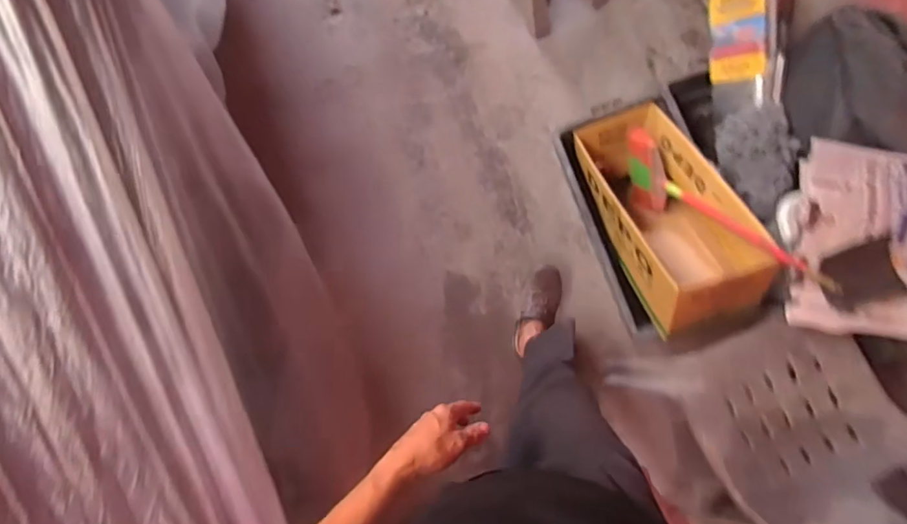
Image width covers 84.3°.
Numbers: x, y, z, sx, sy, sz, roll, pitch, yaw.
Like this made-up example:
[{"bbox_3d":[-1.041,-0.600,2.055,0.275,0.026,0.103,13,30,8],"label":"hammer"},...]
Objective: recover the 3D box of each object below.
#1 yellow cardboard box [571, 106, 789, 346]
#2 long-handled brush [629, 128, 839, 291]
[{"bbox_3d":[0.499,-0.121,1.236,0.261,0.258,0.602,-14,57,-2],"label":"yellow cardboard box"},{"bbox_3d":[0.589,-0.129,1.149,0.094,0.161,0.555,-31,40,-5],"label":"long-handled brush"}]

